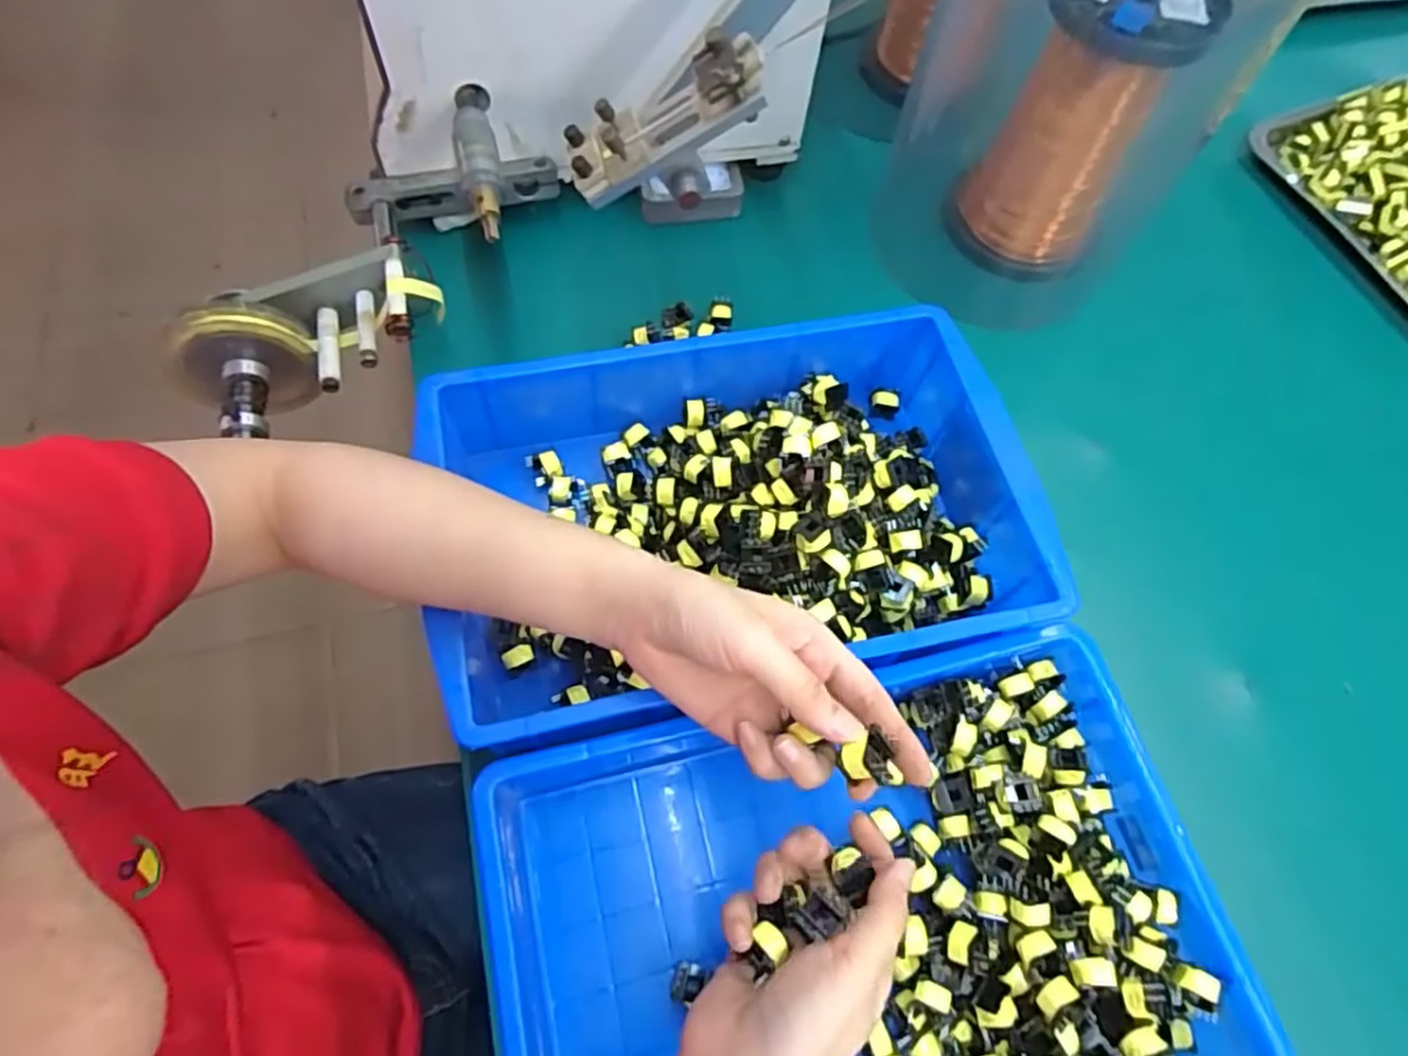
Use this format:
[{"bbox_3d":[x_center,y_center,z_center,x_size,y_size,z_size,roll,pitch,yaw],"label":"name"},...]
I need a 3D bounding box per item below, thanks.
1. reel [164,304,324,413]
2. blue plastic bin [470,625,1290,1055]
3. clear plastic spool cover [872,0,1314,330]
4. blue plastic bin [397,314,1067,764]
[{"bbox_3d":[-0.329,-0.119,0.546,0.086,0.095,0.026,-24,68,-14],"label":"reel"},{"bbox_3d":[0.077,0.207,0.399,0.376,0.066,0.246,-10,65,-5],"label":"blue plastic bin"},{"bbox_3d":[0.259,-0.335,0.538,0.188,0.293,0.210,-31,70,-16],"label":"clear plastic spool cover"},{"bbox_3d":[0.022,-0.010,0.485,0.364,0.100,0.231,-11,66,-8],"label":"blue plastic bin"}]

